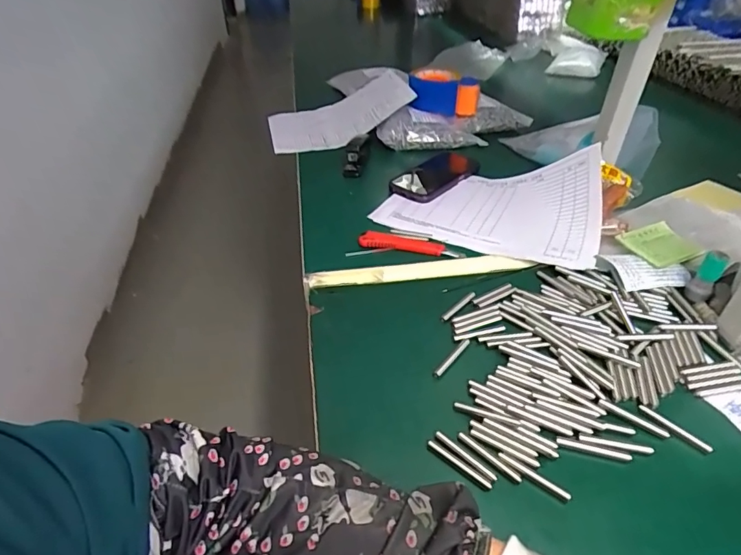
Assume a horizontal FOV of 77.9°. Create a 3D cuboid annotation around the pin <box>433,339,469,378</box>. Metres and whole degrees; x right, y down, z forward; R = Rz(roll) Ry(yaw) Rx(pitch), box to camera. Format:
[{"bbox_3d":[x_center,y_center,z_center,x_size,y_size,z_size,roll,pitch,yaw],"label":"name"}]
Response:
[{"bbox_3d":[0.081,0.078,0.454,0.007,0.004,0.063,27,47,29],"label":"pin"}]

